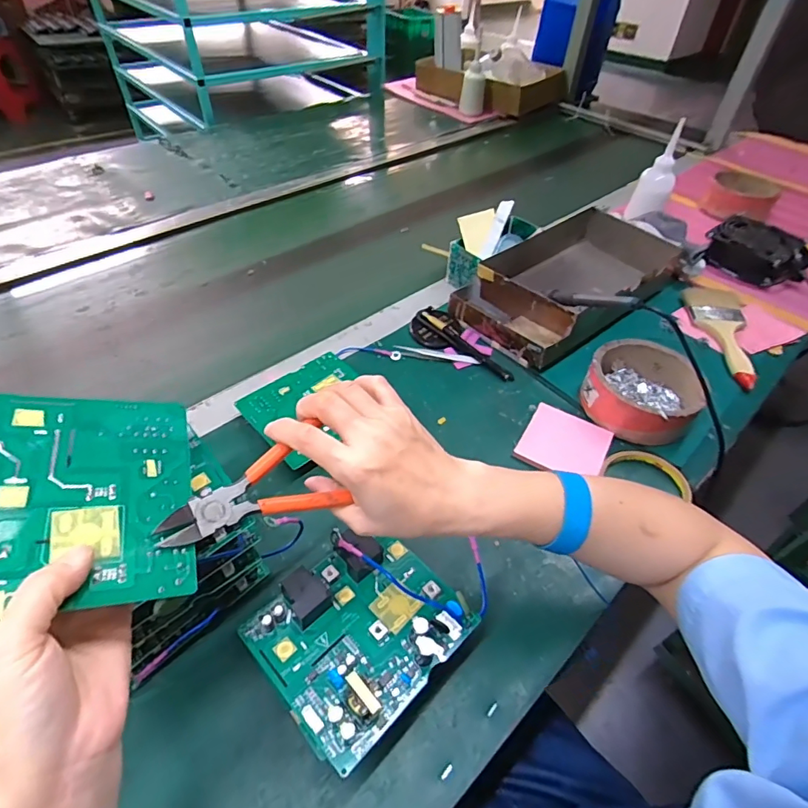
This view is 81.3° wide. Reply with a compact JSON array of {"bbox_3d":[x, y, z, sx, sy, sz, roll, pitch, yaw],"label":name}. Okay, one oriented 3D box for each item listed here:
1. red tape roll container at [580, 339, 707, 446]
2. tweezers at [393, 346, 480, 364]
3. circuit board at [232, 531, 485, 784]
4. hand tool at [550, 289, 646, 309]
[{"bbox_3d":[0.279,-0.017,0.549,0.118,0.054,0.116,2,47,-2],"label":"red tape roll container"},{"bbox_3d":[0.043,-0.064,0.616,0.107,0.004,0.019,9,47,5],"label":"tweezers"},{"bbox_3d":[-0.030,0.151,0.327,0.130,0.028,0.113,-35,58,-30],"label":"circuit board"},{"bbox_3d":[0.226,-0.125,0.568,0.014,0.014,0.136,-23,25,-22],"label":"hand tool"}]

